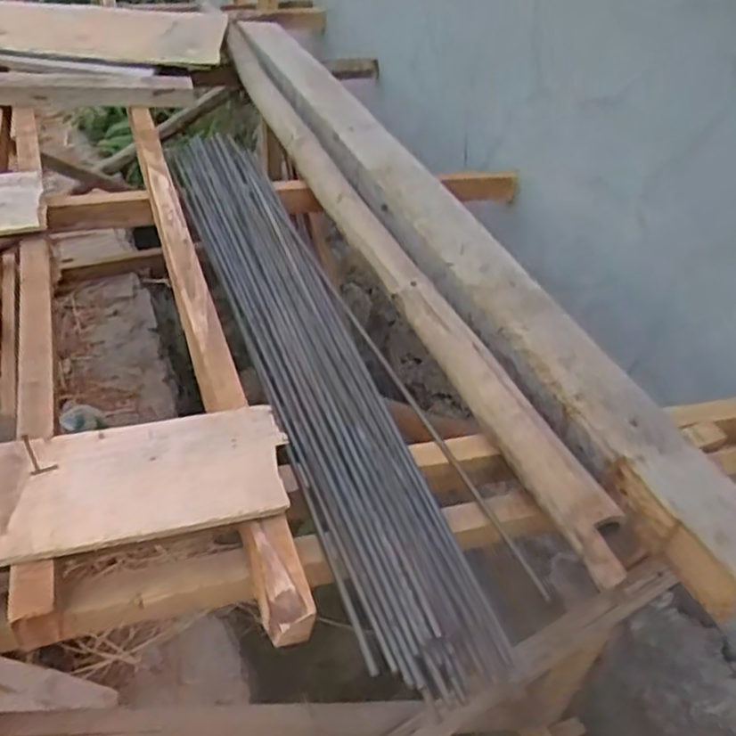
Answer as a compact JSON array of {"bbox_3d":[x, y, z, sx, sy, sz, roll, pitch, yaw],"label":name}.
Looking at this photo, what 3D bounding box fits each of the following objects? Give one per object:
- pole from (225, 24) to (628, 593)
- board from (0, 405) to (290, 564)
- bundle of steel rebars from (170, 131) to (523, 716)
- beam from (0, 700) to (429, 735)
[{"bbox_3d":[-0.035,-0.272,1.215,0.069,0.068,1.521,-12,43,-19],"label":"pole"},{"bbox_3d":[-0.268,0.112,0.693,0.368,0.018,0.146,-9,42,-16],"label":"board"},{"bbox_3d":[-0.113,-0.073,1.016,0.159,0.054,1.144,-10,42,-18],"label":"bundle of steel rebars"},{"bbox_3d":[-0.164,0.485,0.963,0.664,0.046,0.074,18,28,-37],"label":"beam"}]

